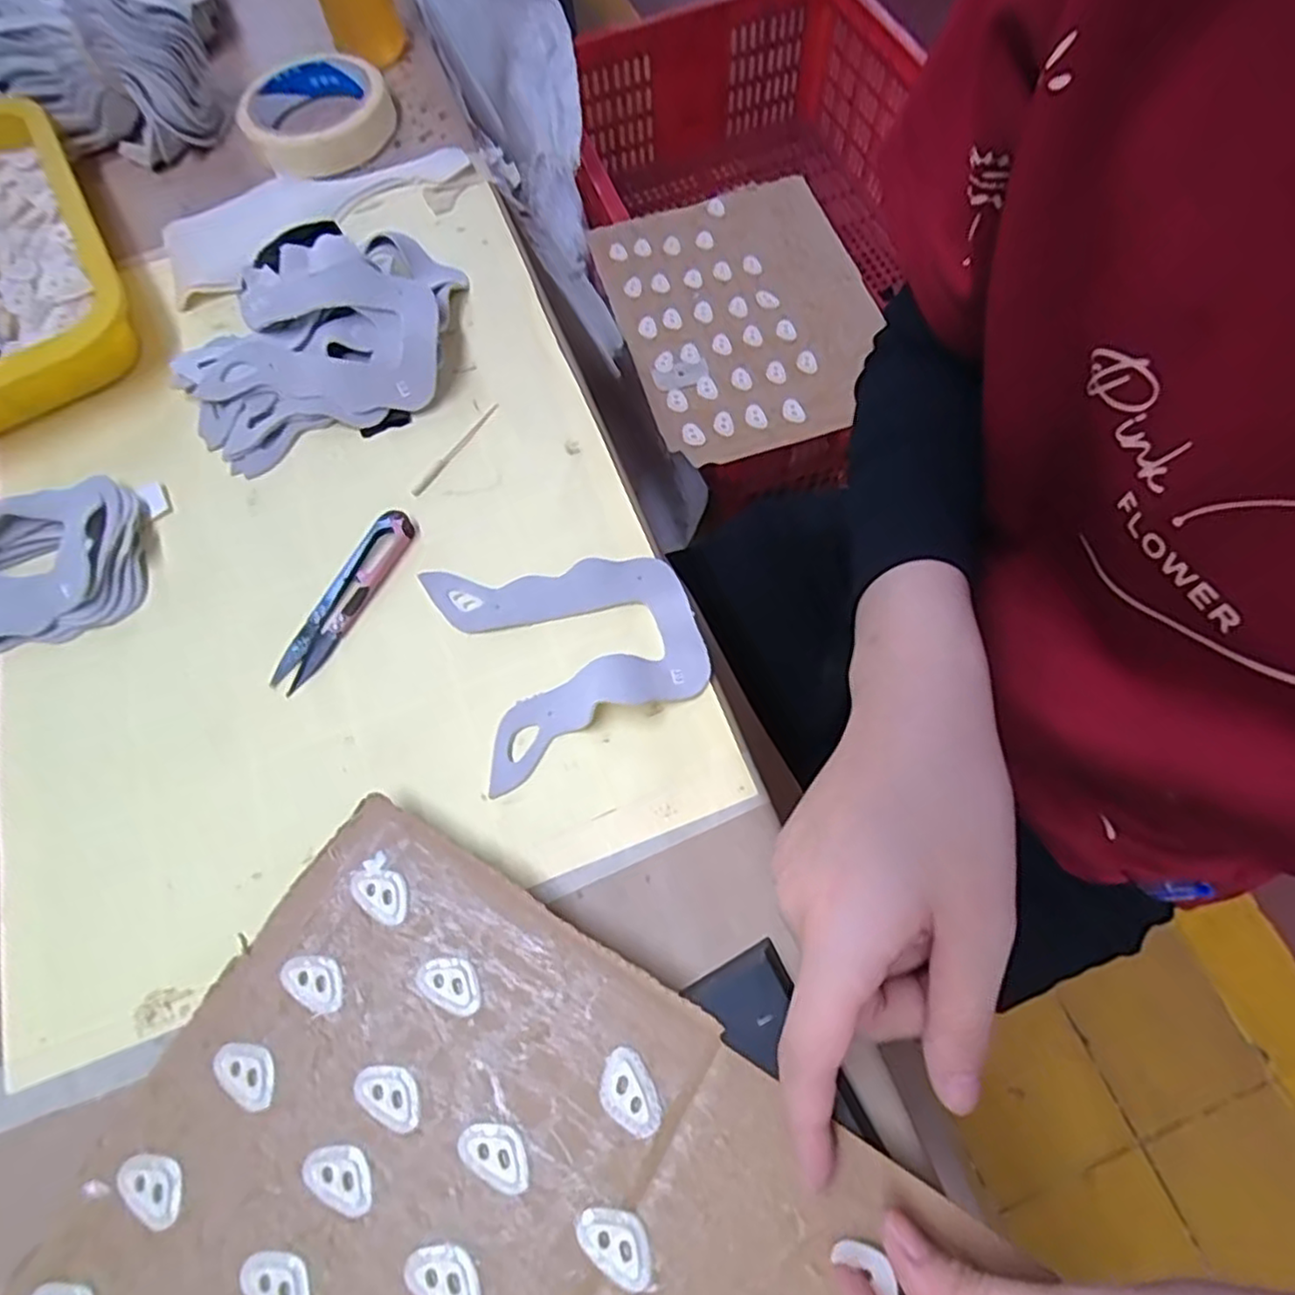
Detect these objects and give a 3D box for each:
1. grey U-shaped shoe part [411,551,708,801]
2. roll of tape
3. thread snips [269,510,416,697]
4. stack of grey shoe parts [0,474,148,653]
[{"bbox_3d":[-0.035,-0.005,0.320,0.110,0.008,0.105,-22,69,-3],"label":"grey U-shaped shoe part"},{"bbox_3d":[-0.227,-0.370,0.475,0.099,0.026,0.101,-1,67,3],"label":"roll of tape"},{"bbox_3d":[-0.147,-0.024,0.330,0.023,0.012,0.099,24,71,12],"label":"thread snips"},{"bbox_3d":[-0.327,-0.044,0.344,0.133,0.021,0.106,-24,68,-7],"label":"stack of grey shoe parts"}]

